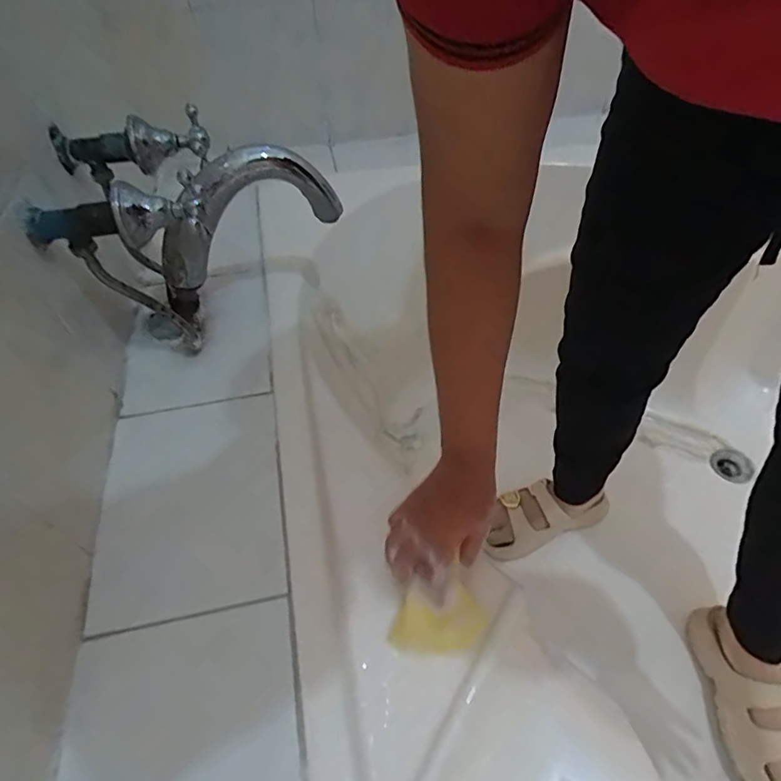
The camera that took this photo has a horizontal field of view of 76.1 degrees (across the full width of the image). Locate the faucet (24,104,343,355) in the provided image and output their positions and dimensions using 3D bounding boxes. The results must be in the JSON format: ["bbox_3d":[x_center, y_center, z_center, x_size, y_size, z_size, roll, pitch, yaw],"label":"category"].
[{"bbox_3d":[-0.226,-0.184,0.632,0.310,0.234,0.201,-6,51,-2],"label":"faucet"}]

